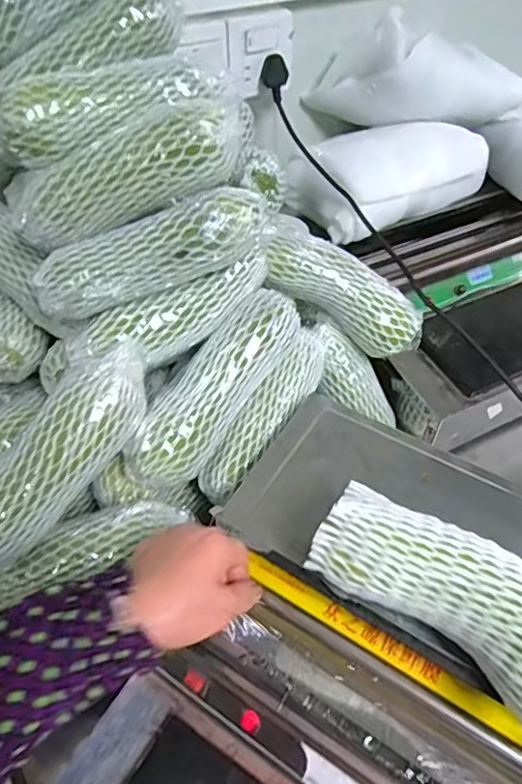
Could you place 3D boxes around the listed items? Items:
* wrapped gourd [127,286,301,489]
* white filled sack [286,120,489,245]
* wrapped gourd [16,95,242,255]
[{"bbox_3d":[-0.045,-0.004,0.541,0.063,0.058,0.228,30,75,25],"label":"wrapped gourd"},{"bbox_3d":[0.173,-0.308,0.769,0.264,0.077,0.148,-26,52,-22],"label":"white filled sack"},{"bbox_3d":[-0.126,-0.206,0.504,0.217,0.066,0.083,-24,49,3],"label":"wrapped gourd"}]

